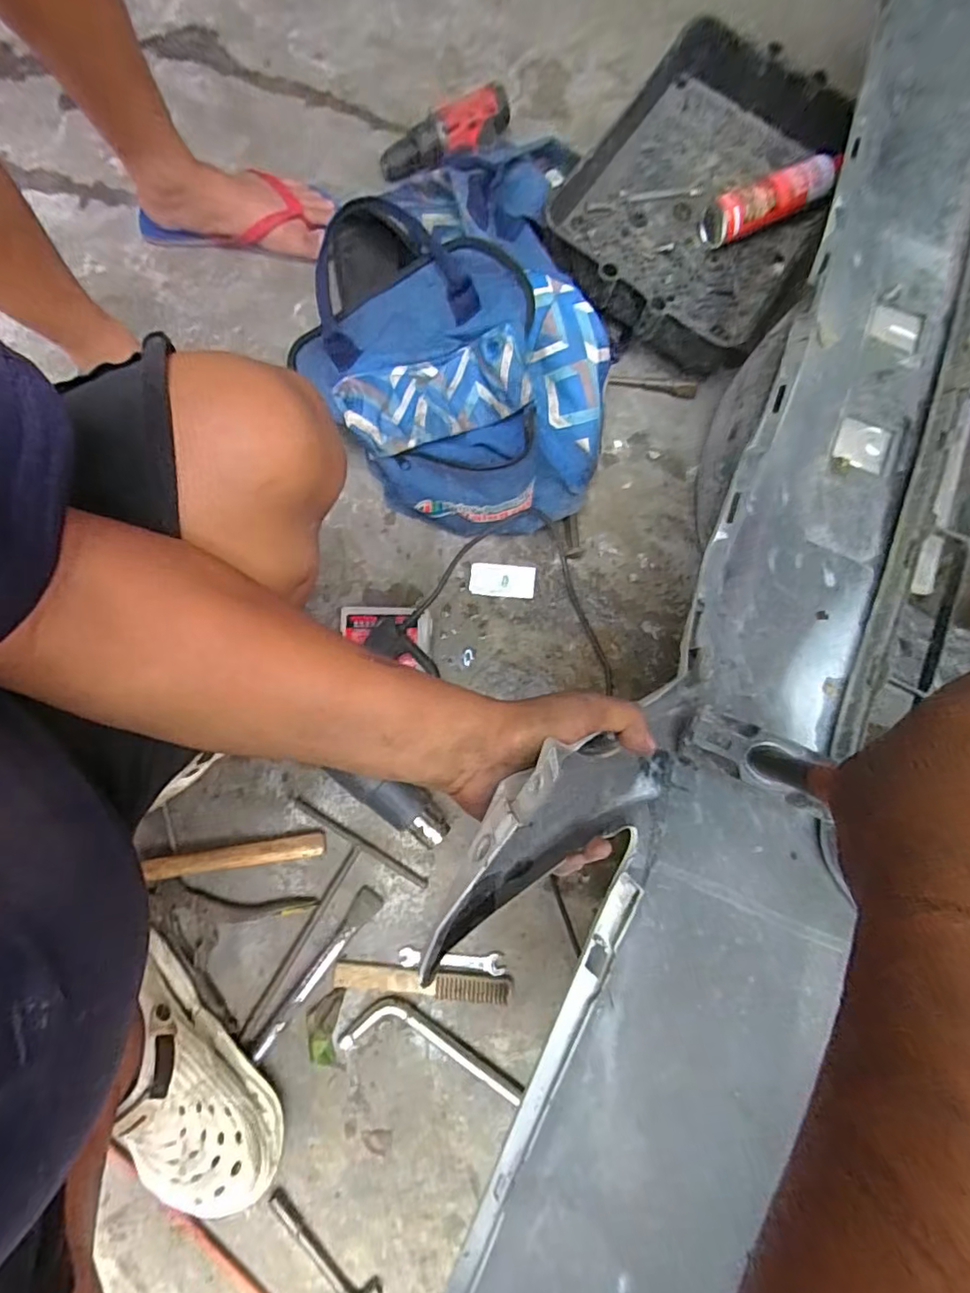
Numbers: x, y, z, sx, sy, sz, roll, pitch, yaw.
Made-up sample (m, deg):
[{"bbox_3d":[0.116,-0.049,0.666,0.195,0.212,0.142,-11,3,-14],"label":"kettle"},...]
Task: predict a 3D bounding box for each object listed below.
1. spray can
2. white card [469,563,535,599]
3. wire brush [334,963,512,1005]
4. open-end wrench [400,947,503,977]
[{"bbox_3d":[0.371,-0.572,0.739,0.201,0.053,0.056,-27,79,-2],"label":"spray can"},{"bbox_3d":[0.022,-0.083,0.730,0.080,0.004,0.041,6,84,-1],"label":"white card"},{"bbox_3d":[-0.069,0.375,0.639,0.193,0.016,0.029,5,79,0],"label":"wire brush"},{"bbox_3d":[-0.037,0.355,0.650,0.116,0.005,0.022,4,79,0],"label":"open-end wrench"}]

